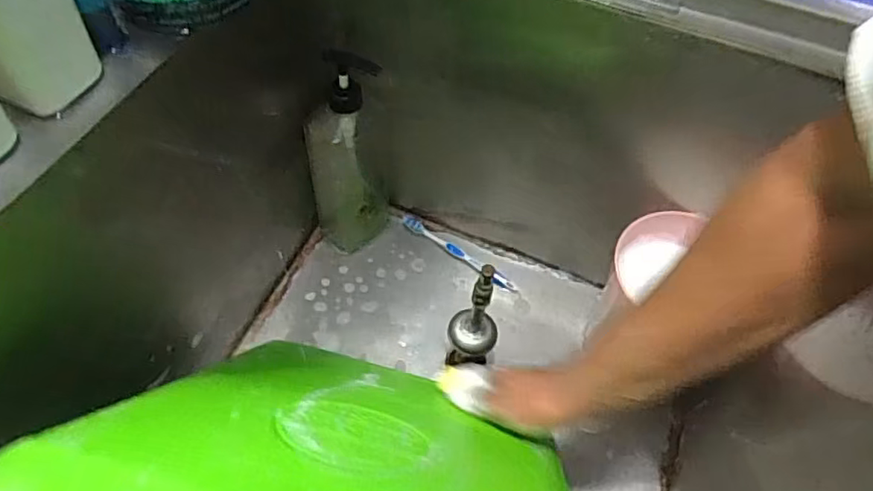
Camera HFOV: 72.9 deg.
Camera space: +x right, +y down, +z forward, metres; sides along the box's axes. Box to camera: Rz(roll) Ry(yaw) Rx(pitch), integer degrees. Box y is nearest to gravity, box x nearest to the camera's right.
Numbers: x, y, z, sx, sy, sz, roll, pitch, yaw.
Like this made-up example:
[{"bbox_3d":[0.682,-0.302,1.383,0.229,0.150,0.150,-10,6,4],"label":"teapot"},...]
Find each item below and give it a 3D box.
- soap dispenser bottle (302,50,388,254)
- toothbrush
[{"bbox_3d":[-0.106,-0.098,0.716,0.096,0.260,0.066,-5,57,-8],"label":"soap dispenser bottle"},{"bbox_3d":[0.030,0.010,0.803,0.180,0.009,0.025,34,60,17],"label":"toothbrush"}]

